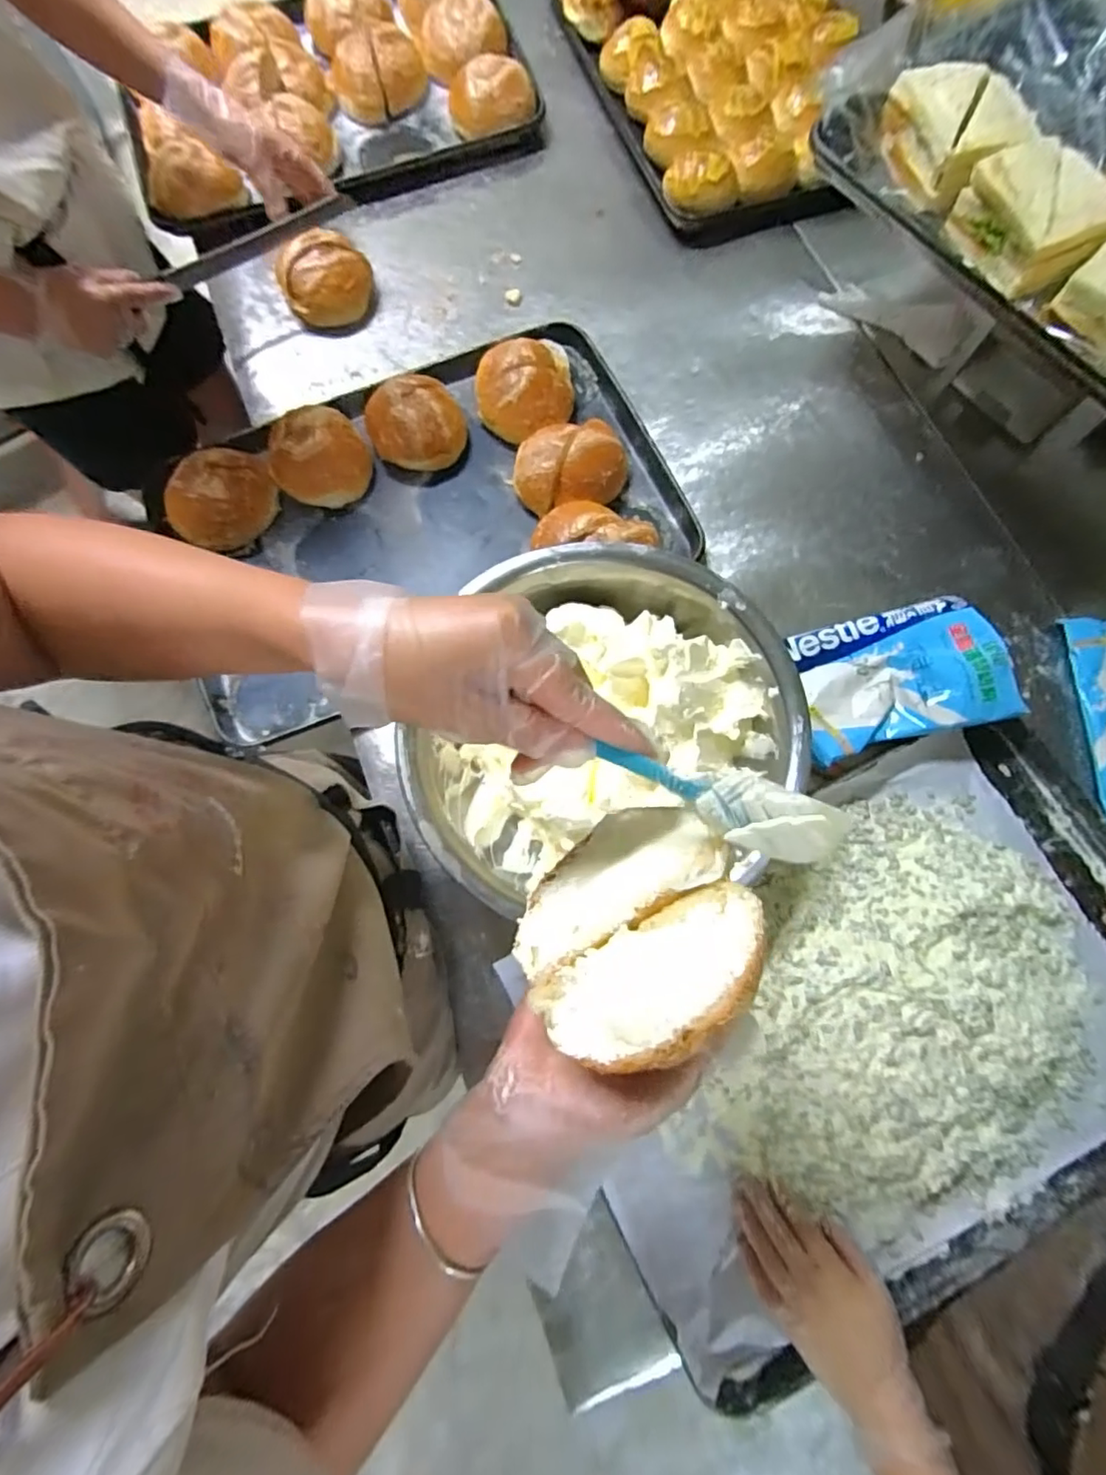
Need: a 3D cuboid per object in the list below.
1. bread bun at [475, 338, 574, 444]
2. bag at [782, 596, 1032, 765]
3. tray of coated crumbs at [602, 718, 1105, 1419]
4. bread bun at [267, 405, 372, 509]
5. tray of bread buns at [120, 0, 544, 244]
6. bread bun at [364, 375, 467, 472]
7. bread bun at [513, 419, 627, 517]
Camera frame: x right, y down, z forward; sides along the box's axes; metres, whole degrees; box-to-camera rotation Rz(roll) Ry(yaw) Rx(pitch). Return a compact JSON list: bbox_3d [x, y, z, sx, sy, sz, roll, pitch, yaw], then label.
[{"bbox_3d":[-0.037,-0.447,0.732,0.125,0.055,0.137,-9,75,-2],"label":"bread bun"},{"bbox_3d":[0.356,-0.066,0.596,0.202,0.051,0.143,-12,76,-3],"label":"bag"},{"bbox_3d":[0.308,0.264,0.539,0.596,0.044,0.396,-29,78,-5],"label":"tray of coated crumbs"},{"bbox_3d":[-0.292,-0.347,0.713,0.114,0.060,0.115,0,75,0],"label":"bread bun"},{"bbox_3d":[-0.343,-0.980,0.859,0.572,0.082,0.387,-17,76,-5],"label":"tray of bread buns"},{"bbox_3d":[-0.176,-0.401,0.726,0.122,0.061,0.107,-2,75,0],"label":"bread bun"},{"bbox_3d":[0.020,-0.330,0.700,0.138,0.060,0.102,-7,75,-2],"label":"bread bun"}]

